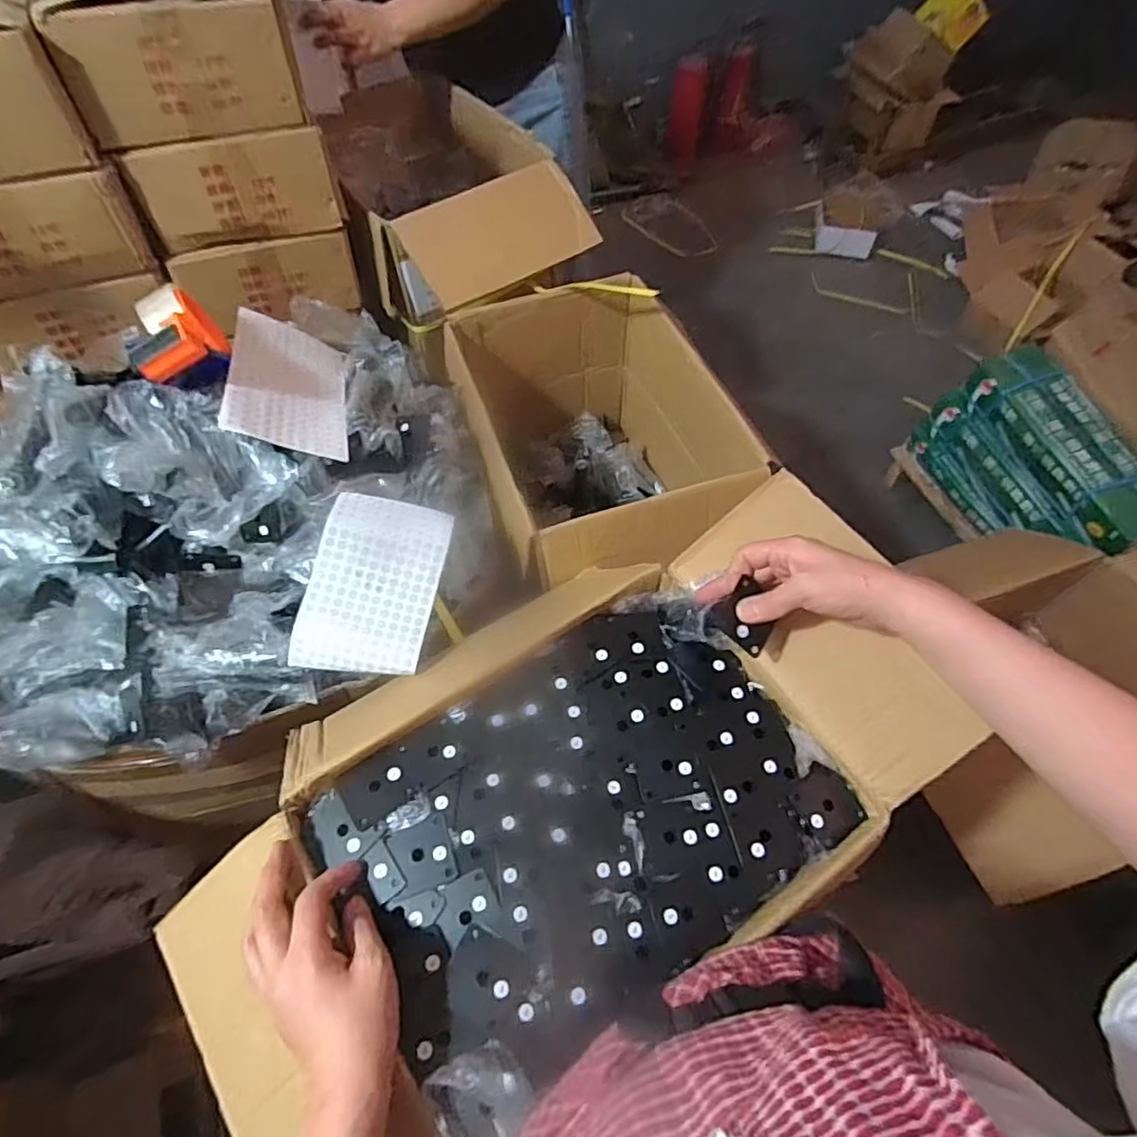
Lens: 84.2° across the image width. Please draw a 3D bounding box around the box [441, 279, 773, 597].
[{"bbox_3d":[0.034,-0.169,0.970,0.344,0.299,0.458,-17,60,-12],"label":"box"}]

